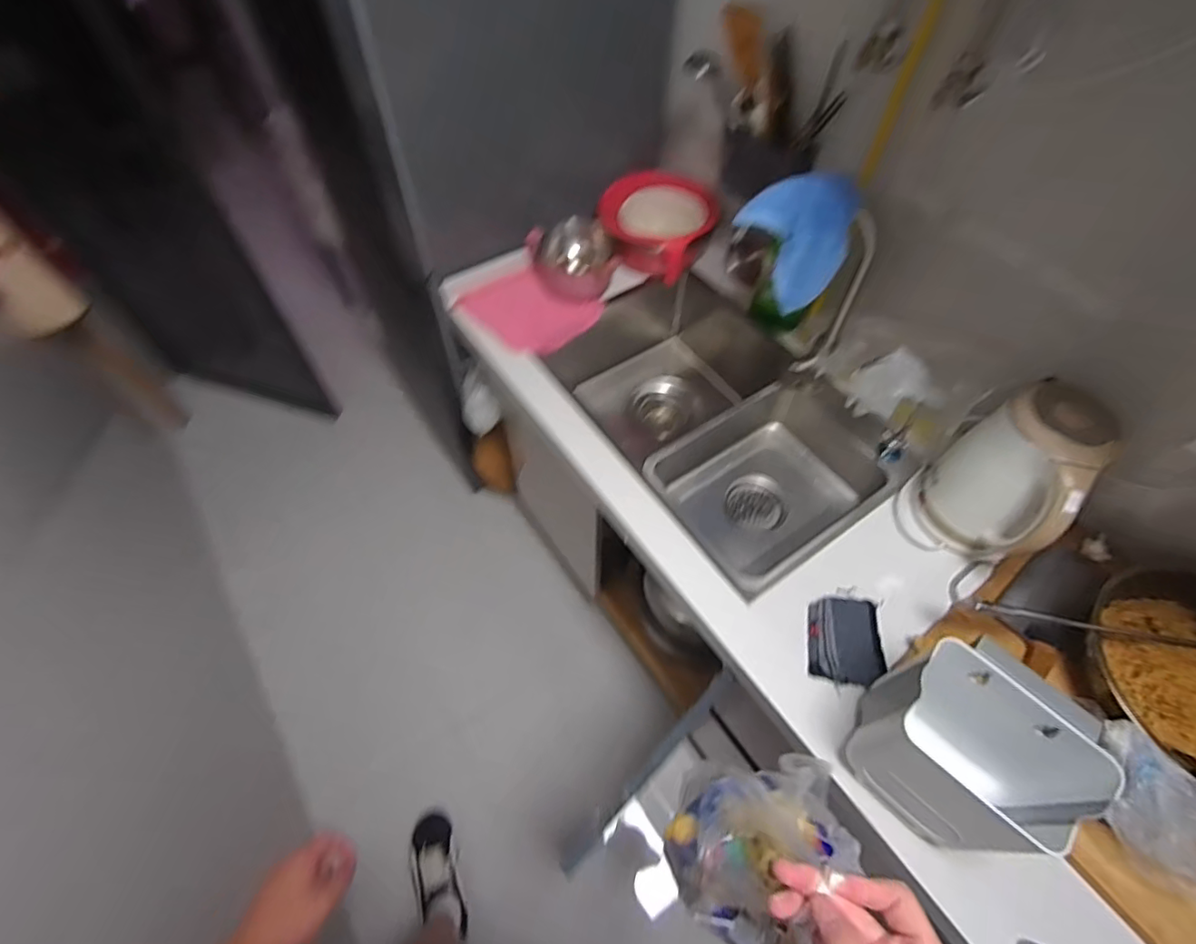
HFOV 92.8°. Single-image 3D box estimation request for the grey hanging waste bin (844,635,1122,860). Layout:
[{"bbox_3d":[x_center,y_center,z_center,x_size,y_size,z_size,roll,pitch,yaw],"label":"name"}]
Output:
[{"bbox_3d":[0.406,0.322,0.641,0.139,0.200,0.186,-39,66,-22],"label":"grey hanging waste bin"}]

